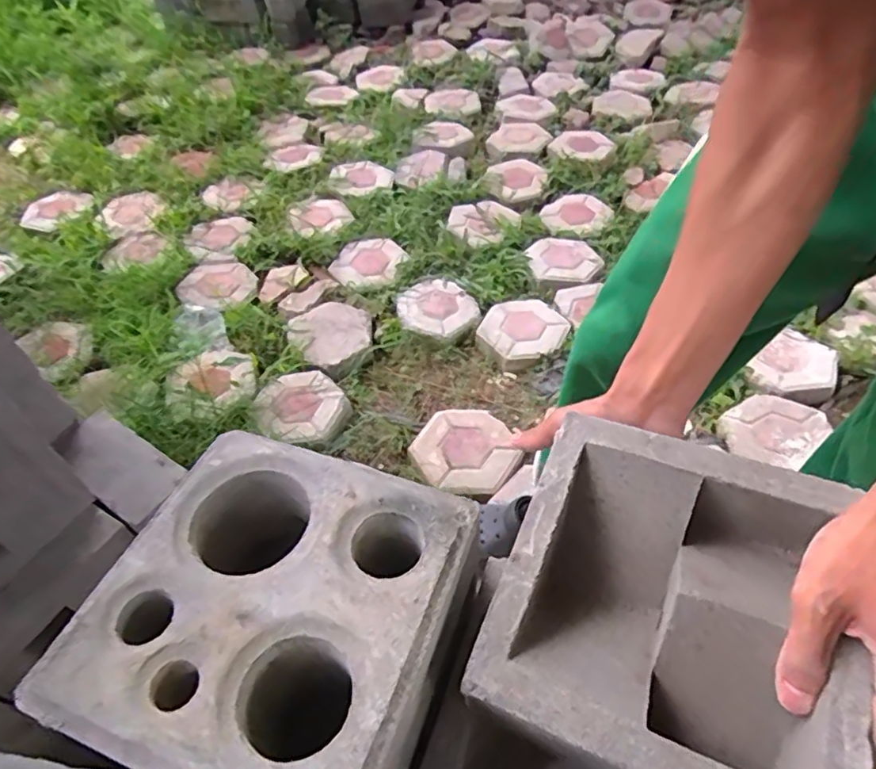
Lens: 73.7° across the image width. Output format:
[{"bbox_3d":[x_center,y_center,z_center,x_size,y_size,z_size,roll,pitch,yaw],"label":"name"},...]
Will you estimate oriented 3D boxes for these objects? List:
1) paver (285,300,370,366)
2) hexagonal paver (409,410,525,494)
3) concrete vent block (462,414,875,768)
[{"bbox_3d":[-0.250,-0.132,1.372,0.186,0.028,0.171,-35,59,-24],"label":"paver"},{"bbox_3d":[0.057,0.133,1.188,0.203,0.040,0.215,30,58,22],"label":"hexagonal paver"},{"bbox_3d":[0.139,0.136,0.361,0.192,0.073,0.202,21,55,17],"label":"concrete vent block"}]

